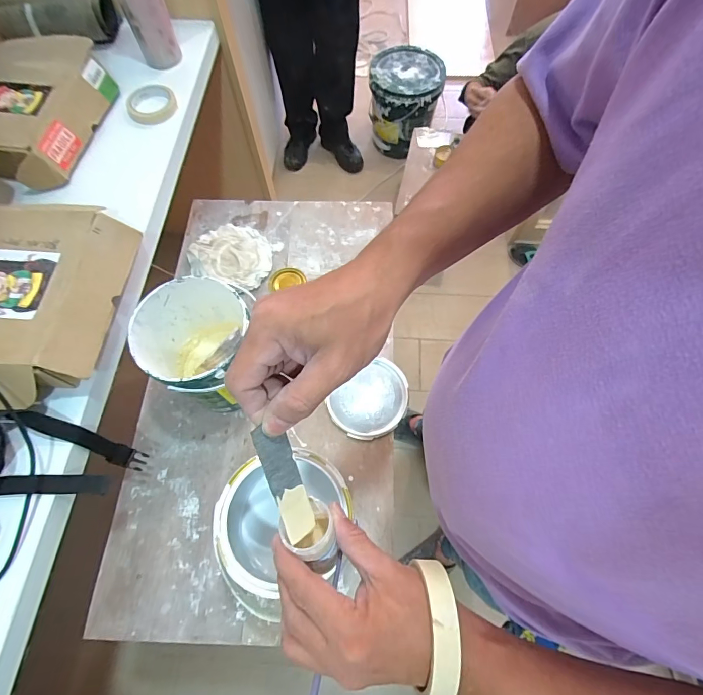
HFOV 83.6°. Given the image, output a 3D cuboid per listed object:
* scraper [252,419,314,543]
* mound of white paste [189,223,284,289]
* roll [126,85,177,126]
[{"bbox_3d":[-0.046,0.095,0.277,0.024,0.004,0.089,-27,109,-36],"label":"scraper"},{"bbox_3d":[-0.256,-0.211,0.865,0.175,0.026,0.152,14,66,7],"label":"mound of white paste"},{"bbox_3d":[-0.418,-0.513,0.822,0.098,0.025,0.098,0,65,0],"label":"roll"}]

